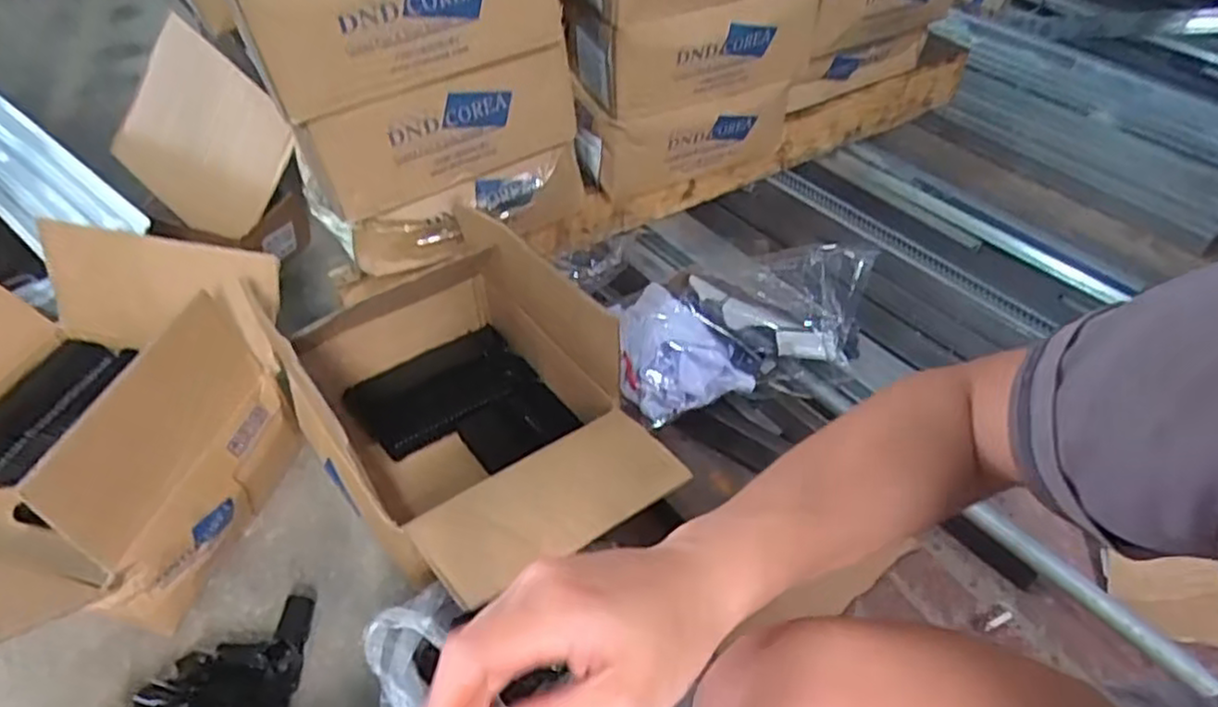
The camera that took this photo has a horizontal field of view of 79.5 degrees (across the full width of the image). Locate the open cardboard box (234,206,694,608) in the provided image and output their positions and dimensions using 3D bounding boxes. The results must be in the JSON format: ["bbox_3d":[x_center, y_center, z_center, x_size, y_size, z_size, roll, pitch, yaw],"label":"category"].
[{"bbox_3d":[-0.163,0.069,0.835,0.288,0.247,0.465,-30,53,-28],"label":"open cardboard box"}]

